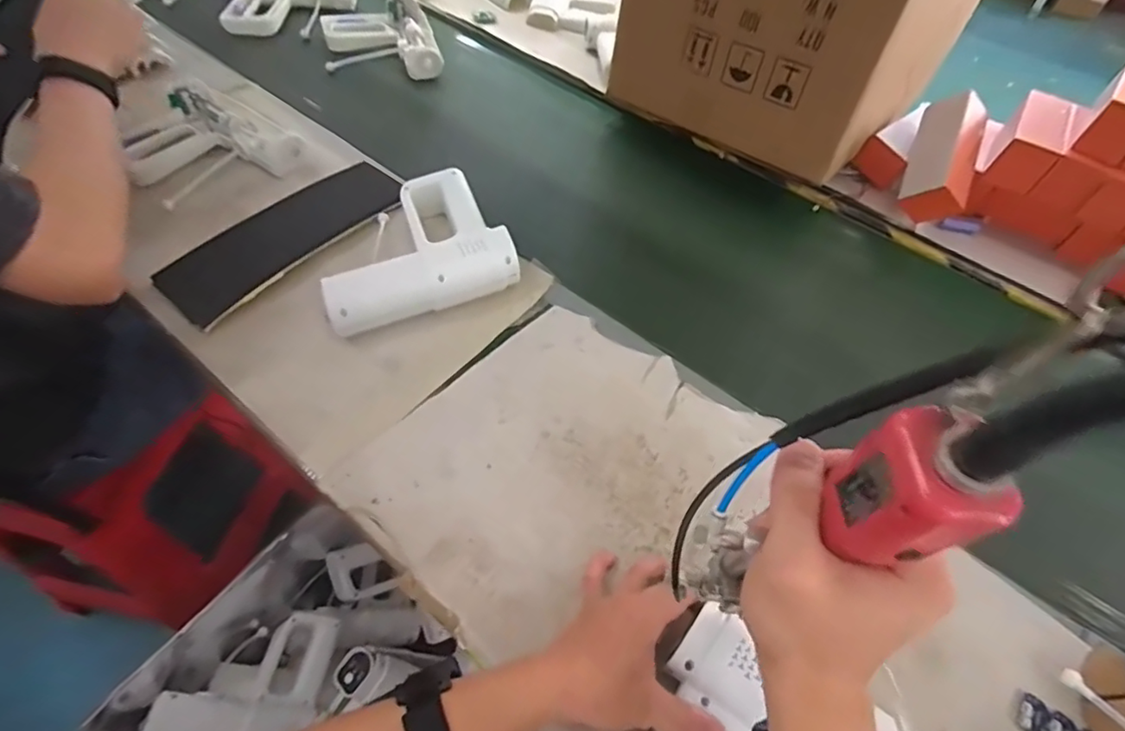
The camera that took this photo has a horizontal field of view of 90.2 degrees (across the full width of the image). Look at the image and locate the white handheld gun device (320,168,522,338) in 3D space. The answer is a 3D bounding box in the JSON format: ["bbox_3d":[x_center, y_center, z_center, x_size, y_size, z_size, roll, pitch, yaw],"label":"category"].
[{"bbox_3d":[-0.178,-0.137,0.655,0.209,0.060,0.182,-19,57,-16],"label":"white handheld gun device"}]

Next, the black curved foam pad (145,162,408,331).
[{"bbox_3d":[-0.334,-0.156,0.690,0.126,0.017,0.292,38,62,19],"label":"black curved foam pad"}]

